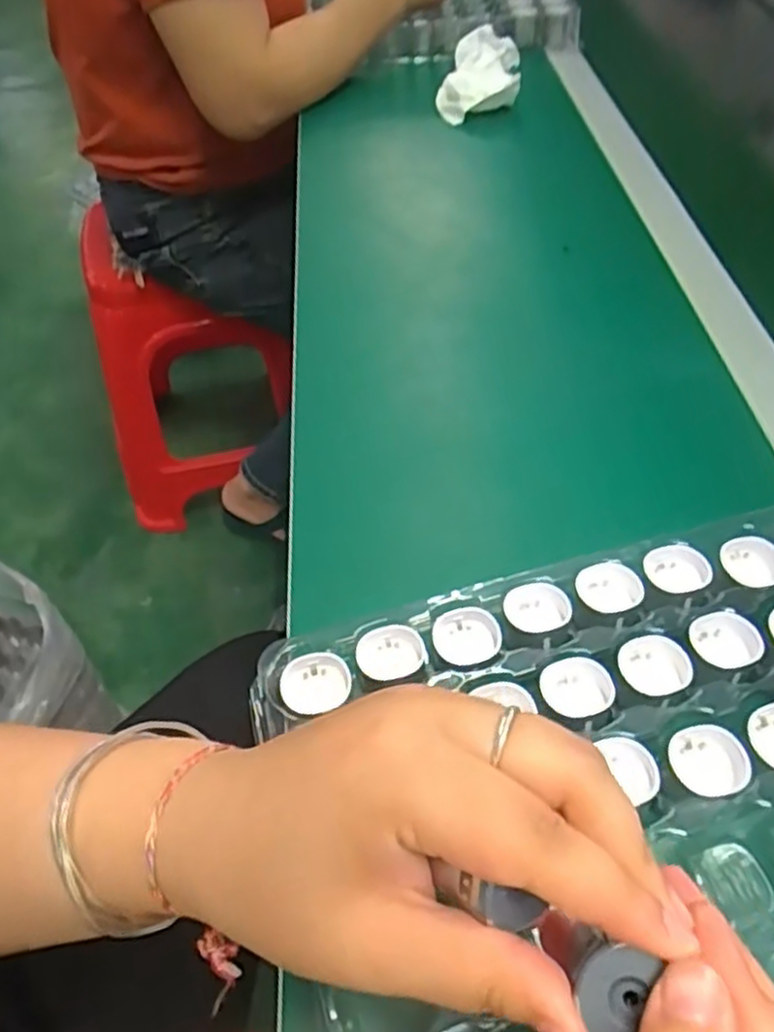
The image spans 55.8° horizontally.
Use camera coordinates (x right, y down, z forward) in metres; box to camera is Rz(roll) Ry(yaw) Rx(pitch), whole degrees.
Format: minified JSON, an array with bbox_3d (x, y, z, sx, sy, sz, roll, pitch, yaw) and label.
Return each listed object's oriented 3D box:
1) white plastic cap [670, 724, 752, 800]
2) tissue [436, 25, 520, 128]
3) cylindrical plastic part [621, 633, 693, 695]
[{"bbox_3d":[0.129,0.100,0.295,0.030,0.013,0.029,-1,51,2],"label":"white plastic cap"},{"bbox_3d":[0.106,-0.491,0.810,0.083,0.030,0.189,9,52,9],"label":"tissue"},{"bbox_3d":[0.118,0.067,0.323,0.030,0.012,0.029,-1,51,2],"label":"cylindrical plastic part"}]

